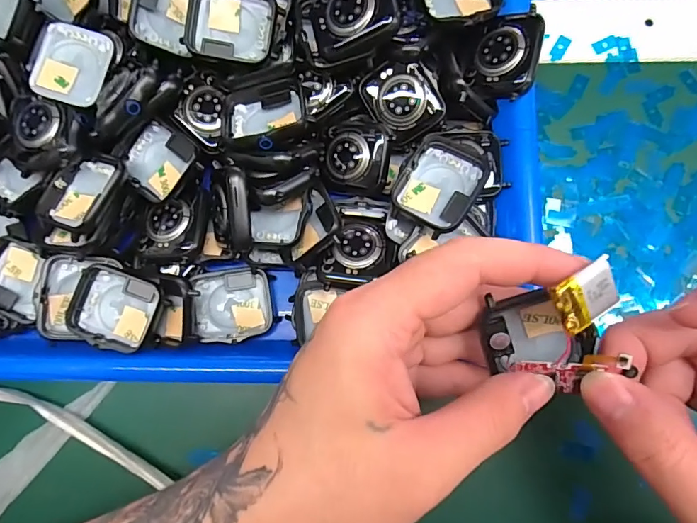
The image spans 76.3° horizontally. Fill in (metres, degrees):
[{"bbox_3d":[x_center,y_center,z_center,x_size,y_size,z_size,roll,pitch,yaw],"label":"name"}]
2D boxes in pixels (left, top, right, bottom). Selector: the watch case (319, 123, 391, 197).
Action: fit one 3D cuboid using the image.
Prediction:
[{"bbox_3d":[0.003,-0.055,0.237,0.038,0.011,0.037,9,97,17],"label":"watch case"}]

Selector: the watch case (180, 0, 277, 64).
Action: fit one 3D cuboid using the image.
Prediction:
[{"bbox_3d":[-0.058,-0.120,0.221,0.042,0.012,0.033,8,82,4],"label":"watch case"}]

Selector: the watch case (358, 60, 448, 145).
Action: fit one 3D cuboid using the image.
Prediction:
[{"bbox_3d":[0.029,-0.085,0.232,0.033,0.015,0.038,-29,81,-2],"label":"watch case"}]

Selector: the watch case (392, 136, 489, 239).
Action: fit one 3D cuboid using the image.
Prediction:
[{"bbox_3d":[0.045,-0.038,0.217,0.037,0.013,0.045,30,84,7],"label":"watch case"}]

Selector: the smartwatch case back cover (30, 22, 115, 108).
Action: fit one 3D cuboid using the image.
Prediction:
[{"bbox_3d":[-0.139,-0.099,0.221,0.033,0.009,0.039,17,82,5],"label":"smartwatch case back cover"}]

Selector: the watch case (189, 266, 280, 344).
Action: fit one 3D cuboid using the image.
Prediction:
[{"bbox_3d":[-0.061,0.023,0.236,0.044,0.016,0.038,-4,86,-17],"label":"watch case"}]

